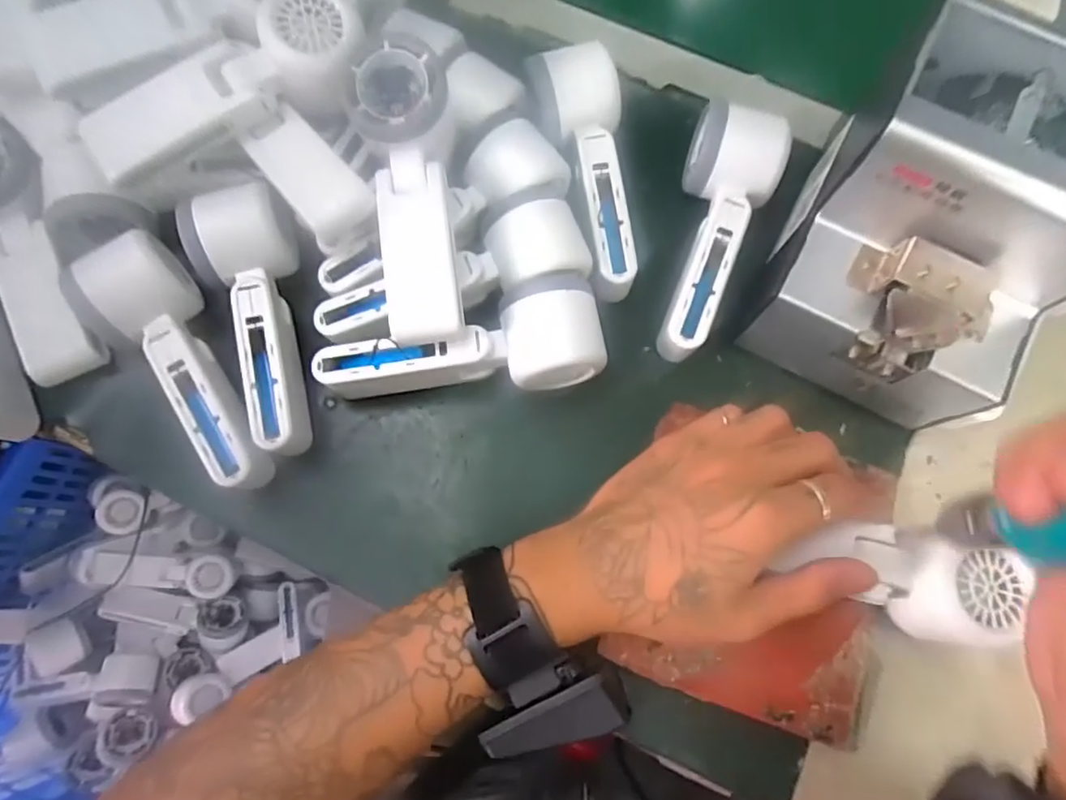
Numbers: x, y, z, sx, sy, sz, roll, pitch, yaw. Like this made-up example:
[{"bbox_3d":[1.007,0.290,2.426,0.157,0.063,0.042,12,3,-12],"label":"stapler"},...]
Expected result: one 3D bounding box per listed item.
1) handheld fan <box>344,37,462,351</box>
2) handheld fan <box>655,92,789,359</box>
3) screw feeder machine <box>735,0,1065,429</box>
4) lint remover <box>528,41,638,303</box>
[{"bbox_3d":[-0.069,-0.115,0.349,0.055,0.049,0.165,-5,94,-2],"label":"handheld fan"},{"bbox_3d":[0.105,-0.106,0.368,0.058,0.040,0.153,24,76,6],"label":"handheld fan"},{"bbox_3d":[0.220,-0.094,0.326,0.128,0.141,0.177,26,76,7],"label":"screw feeder machine"},{"bbox_3d":[0.033,-0.143,0.386,0.054,0.055,0.148,-5,75,-2],"label":"lint remover"}]

